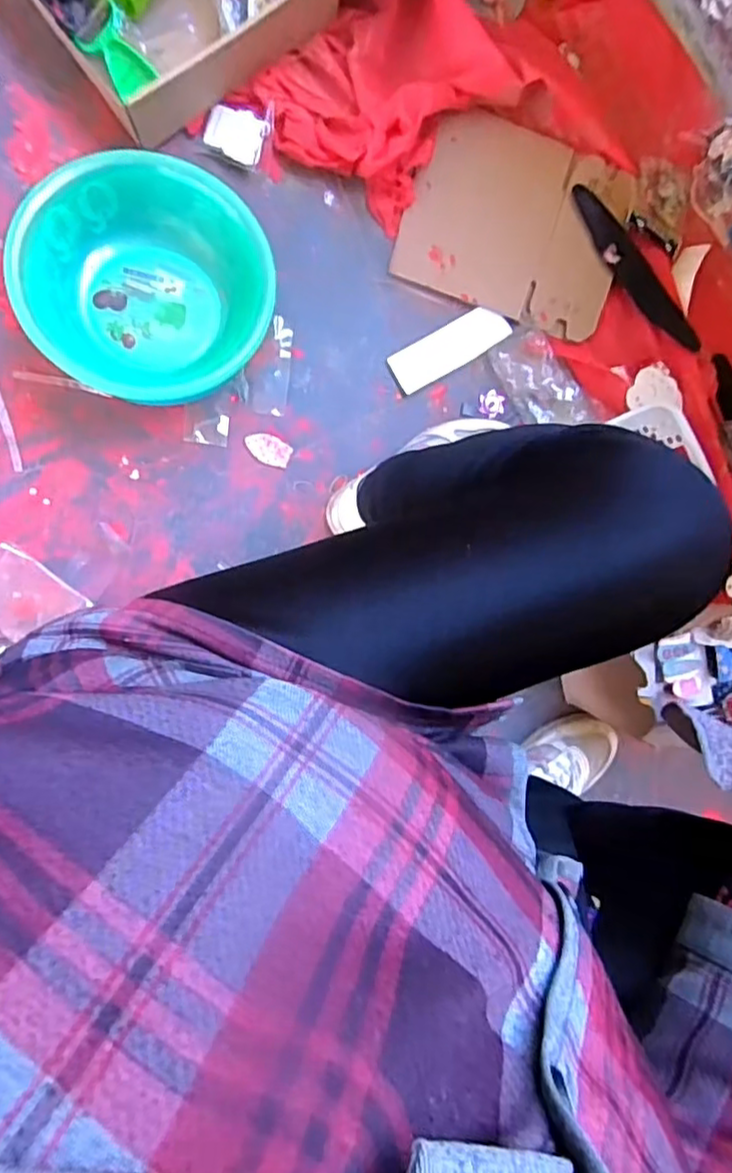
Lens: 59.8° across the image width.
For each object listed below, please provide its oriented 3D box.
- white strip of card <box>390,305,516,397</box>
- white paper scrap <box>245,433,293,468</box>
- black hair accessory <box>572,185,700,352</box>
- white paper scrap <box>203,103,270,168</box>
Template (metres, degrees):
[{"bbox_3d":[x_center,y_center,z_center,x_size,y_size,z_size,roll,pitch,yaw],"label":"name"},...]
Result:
[{"bbox_3d":[0.101,-0.288,0.764,0.147,0.009,0.052,-30,98,-5],"label":"white strip of card"},{"bbox_3d":[-0.115,-0.163,0.749,0.053,0.006,0.033,24,91,-9],"label":"white paper scrap"},{"bbox_3d":[0.326,-0.381,0.768,0.232,0.017,0.037,44,88,-9],"label":"black hair accessory"},{"bbox_3d":[-0.145,-0.501,0.707,0.064,0.015,0.051,22,91,-9],"label":"white paper scrap"}]

